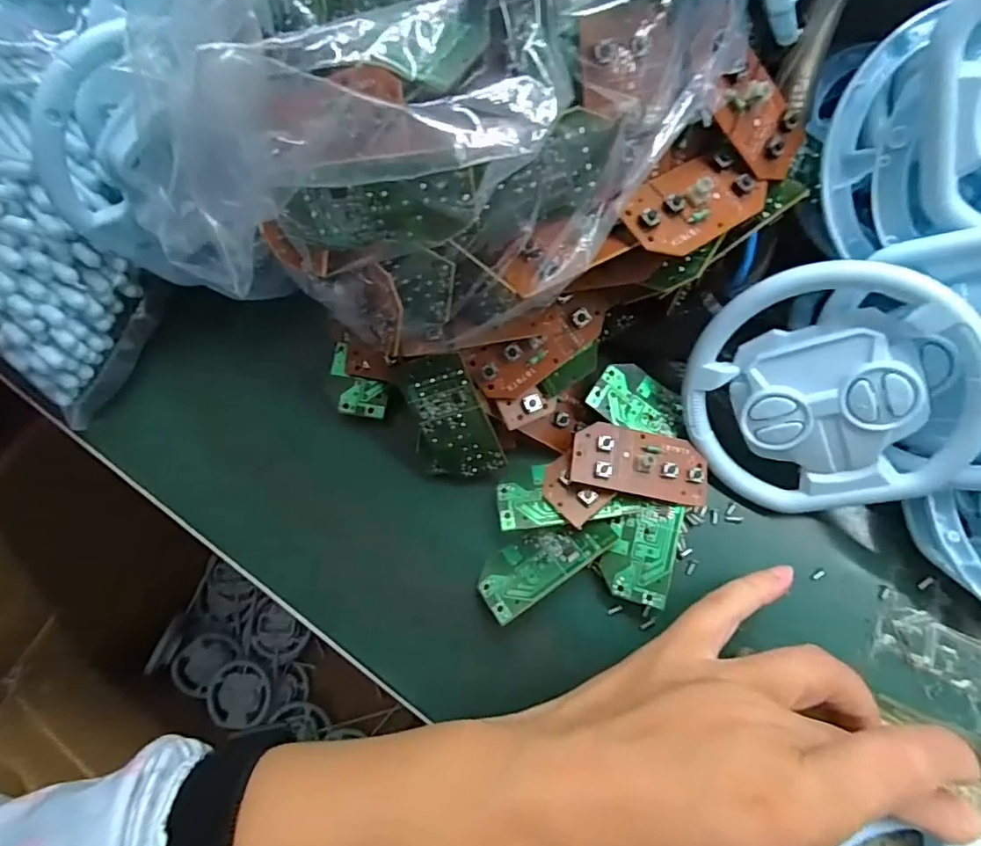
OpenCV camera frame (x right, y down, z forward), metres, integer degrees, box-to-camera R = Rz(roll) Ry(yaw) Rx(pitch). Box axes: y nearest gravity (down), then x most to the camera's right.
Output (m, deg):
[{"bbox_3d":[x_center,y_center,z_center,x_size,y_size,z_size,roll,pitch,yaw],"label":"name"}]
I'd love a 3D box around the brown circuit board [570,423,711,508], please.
[{"bbox_3d":[0.065,0.016,0.238,0.060,0.009,0.028,8,76,3],"label":"brown circuit board"}]

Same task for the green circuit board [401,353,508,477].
[{"bbox_3d":[-0.016,-0.002,0.233,0.033,0.058,0.004,-10,32,8],"label":"green circuit board"}]

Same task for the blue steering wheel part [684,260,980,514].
[{"bbox_3d":[0.134,-0.011,0.221,0.100,0.015,0.100,10,116,22],"label":"blue steering wheel part"}]

